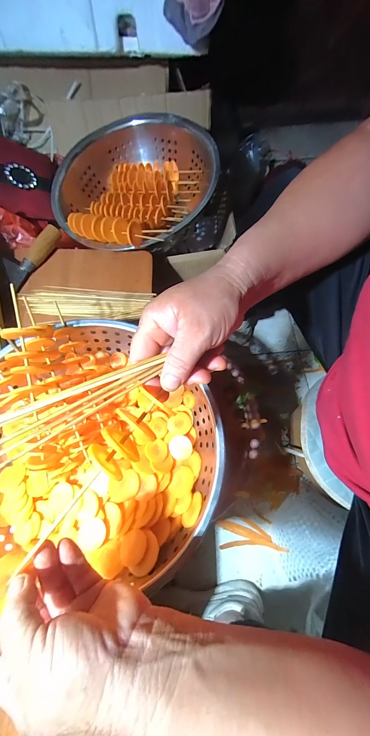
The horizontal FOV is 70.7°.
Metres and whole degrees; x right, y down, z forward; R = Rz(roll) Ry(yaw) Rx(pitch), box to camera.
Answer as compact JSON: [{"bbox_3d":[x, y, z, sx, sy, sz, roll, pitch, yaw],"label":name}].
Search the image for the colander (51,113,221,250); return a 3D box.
[{"bbox_3d":[-0.112,-0.395,0.588,0.338,0.116,0.361,0,69,0],"label":"colander"}]

